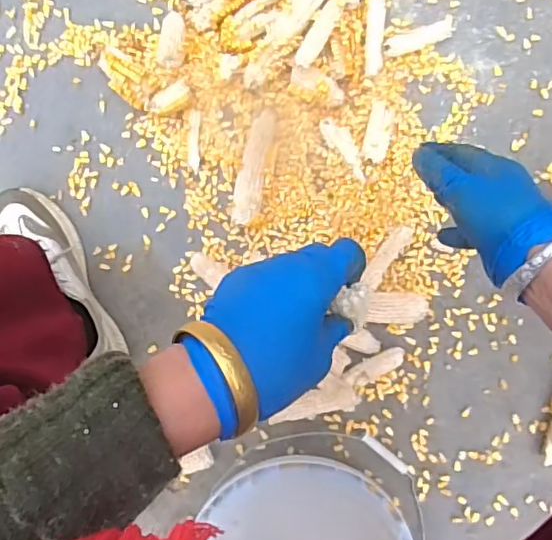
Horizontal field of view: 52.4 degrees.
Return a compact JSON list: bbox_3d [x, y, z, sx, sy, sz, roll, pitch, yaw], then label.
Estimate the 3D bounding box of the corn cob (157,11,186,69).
[{"bbox_3d":[-0.128,-0.283,0.693,0.032,0.025,0.063,5,95,-1],"label":"corn cob"}]

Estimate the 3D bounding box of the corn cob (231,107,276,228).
[{"bbox_3d":[-0.027,-0.131,0.706,0.033,0.036,0.145,11,95,-2],"label":"corn cob"}]

